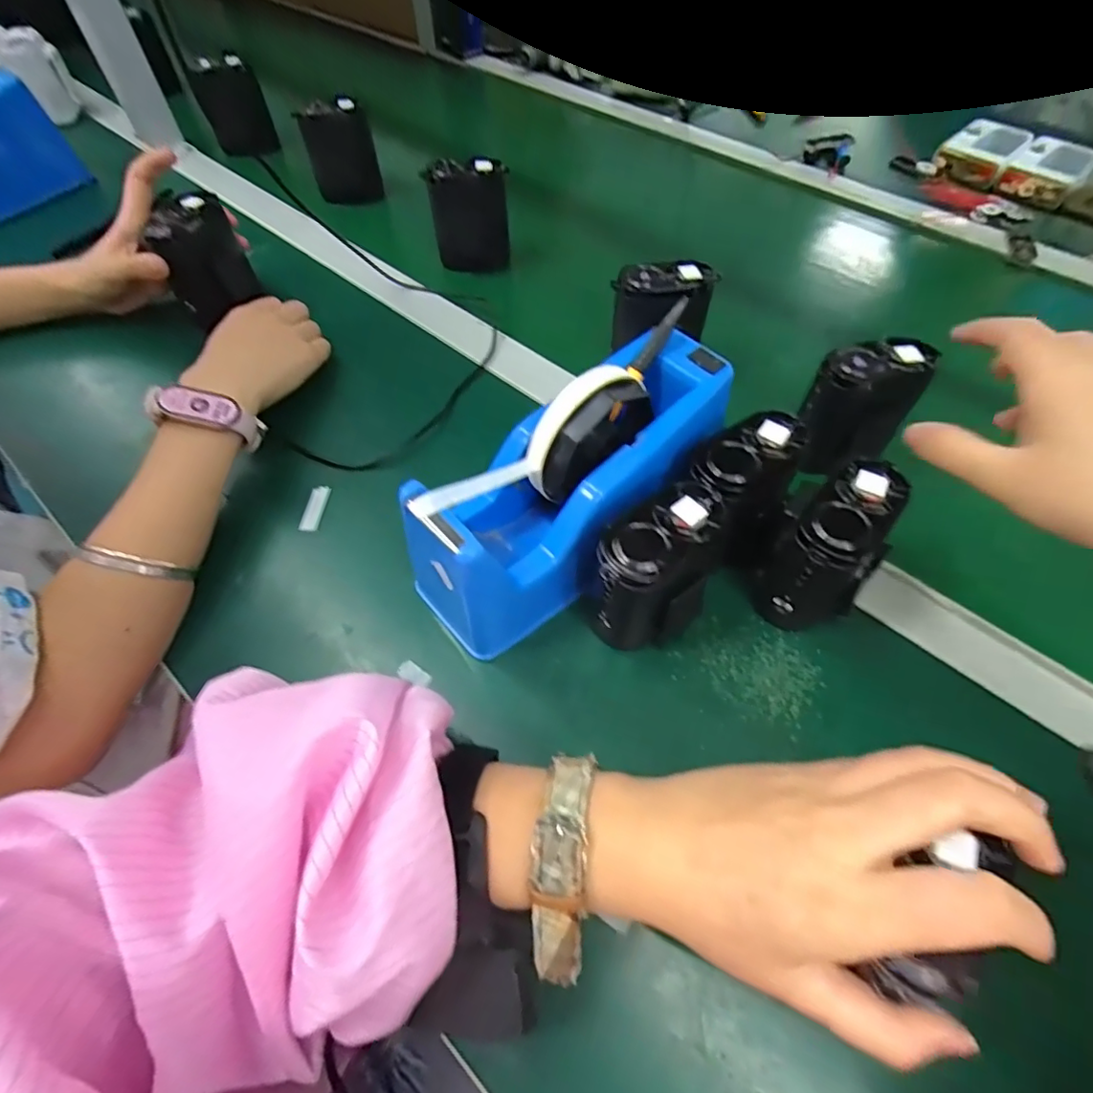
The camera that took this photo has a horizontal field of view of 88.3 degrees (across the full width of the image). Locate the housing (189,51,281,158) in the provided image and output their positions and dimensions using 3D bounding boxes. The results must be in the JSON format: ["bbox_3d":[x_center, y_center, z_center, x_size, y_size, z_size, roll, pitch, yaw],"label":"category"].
[{"bbox_3d":[-0.372,-0.524,0.676,0.071,0.098,0.021,-26,61,-15],"label":"housing"}]

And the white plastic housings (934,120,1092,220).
[{"bbox_3d":[0.531,-0.404,0.587,0.202,0.056,0.089,32,63,20],"label":"white plastic housings"}]

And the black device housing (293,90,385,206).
[{"bbox_3d":[-0.214,-0.415,0.592,0.068,0.086,0.037,-14,58,-8],"label":"black device housing"}]

